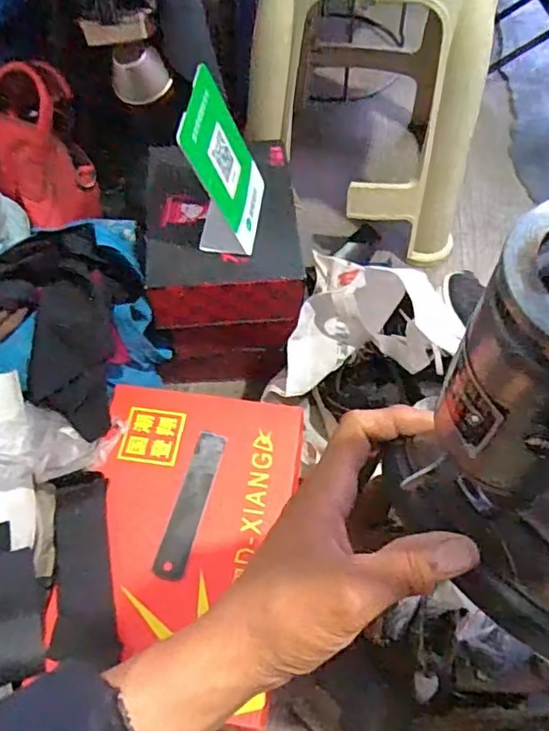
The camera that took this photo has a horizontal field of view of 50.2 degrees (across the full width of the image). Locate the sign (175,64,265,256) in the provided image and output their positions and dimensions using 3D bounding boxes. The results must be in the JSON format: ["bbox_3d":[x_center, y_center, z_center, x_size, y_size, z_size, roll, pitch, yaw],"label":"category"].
[{"bbox_3d":[-0.048,-0.197,0.593,0.066,0.160,0.112,3,61,2],"label":"sign"}]

